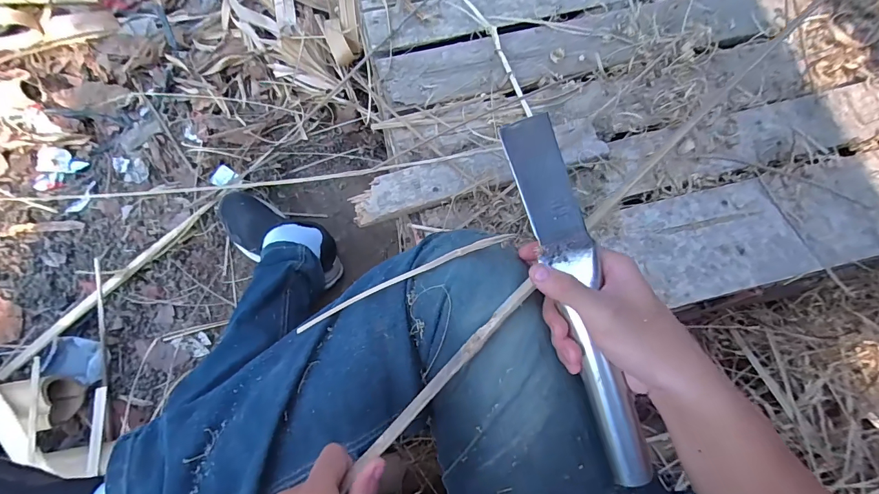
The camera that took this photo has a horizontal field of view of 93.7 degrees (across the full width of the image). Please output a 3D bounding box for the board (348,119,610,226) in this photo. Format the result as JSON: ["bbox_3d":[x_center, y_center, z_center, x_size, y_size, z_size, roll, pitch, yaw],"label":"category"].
[{"bbox_3d":[0.046,-0.090,0.478,0.296,0.017,0.059,-16,69,-5],"label":"board"}]

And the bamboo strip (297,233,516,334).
[{"bbox_3d":[-0.036,0.027,0.328,0.200,0.013,0.011,-25,68,18],"label":"bamboo strip"}]

